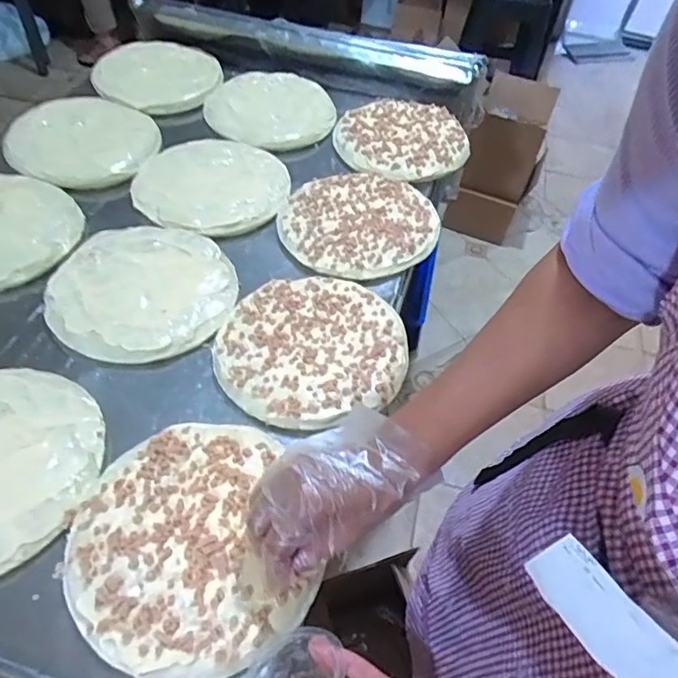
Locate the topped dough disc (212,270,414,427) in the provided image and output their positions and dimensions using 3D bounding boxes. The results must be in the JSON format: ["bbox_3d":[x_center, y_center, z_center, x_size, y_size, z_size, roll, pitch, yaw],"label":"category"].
[{"bbox_3d":[-0.029,0.002,0.562,0.195,0.014,0.183,4,48,-5],"label":"topped dough disc"}]

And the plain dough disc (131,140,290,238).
[{"bbox_3d":[-0.170,-0.208,0.731,0.202,0.016,0.182,-13,52,-19],"label":"plain dough disc"}]

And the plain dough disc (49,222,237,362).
[{"bbox_3d":[-0.218,-0.058,0.601,0.194,0.019,0.189,4,48,-5],"label":"plain dough disc"}]

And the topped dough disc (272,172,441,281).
[{"bbox_3d":[0.027,-0.153,0.699,0.199,0.014,0.185,4,48,-5],"label":"topped dough disc"}]

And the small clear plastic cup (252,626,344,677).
[{"bbox_3d":[-0.027,0.201,0.322,0.052,0.049,0.047,-11,55,-12],"label":"small clear plastic cup"}]

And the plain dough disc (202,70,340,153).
[{"bbox_3d":[-0.107,-0.367,0.851,0.195,0.015,0.200,4,48,-5],"label":"plain dough disc"}]

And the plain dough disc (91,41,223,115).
[{"bbox_3d":[-0.293,-0.434,0.879,0.202,0.026,0.170,-12,52,-19],"label":"plain dough disc"}]

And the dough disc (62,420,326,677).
[{"bbox_3d":[-0.117,0.155,0.422,0.173,0.019,0.192,-23,59,-20],"label":"dough disc"}]

